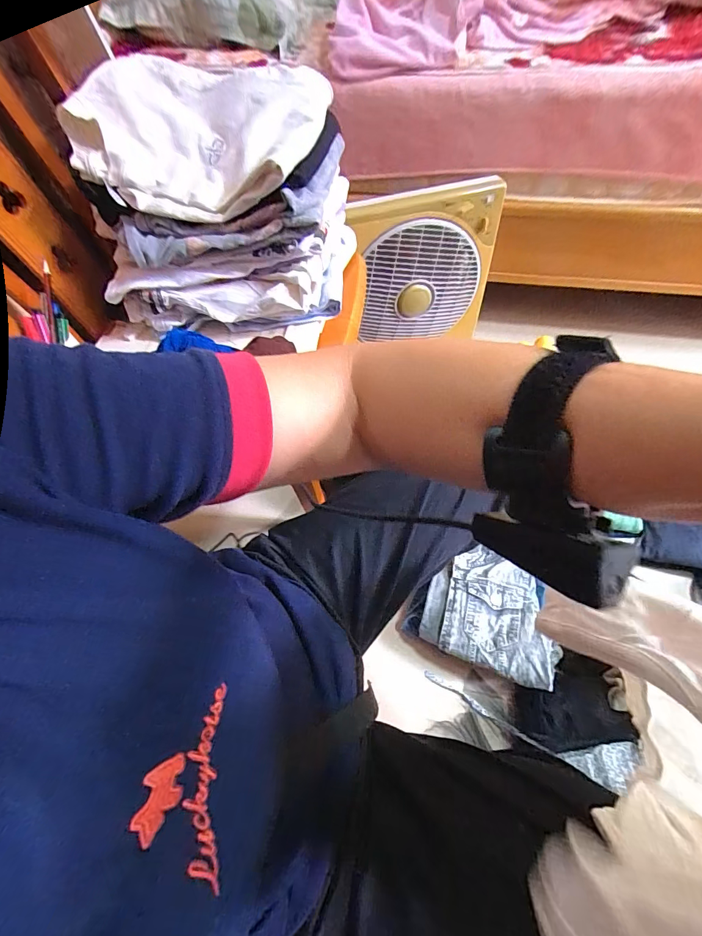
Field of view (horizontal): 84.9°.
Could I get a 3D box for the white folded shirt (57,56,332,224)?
[{"bbox_3d":[-0.175,-0.395,0.457,0.276,0.093,0.180,5,60,7],"label":"white folded shirt"}]

